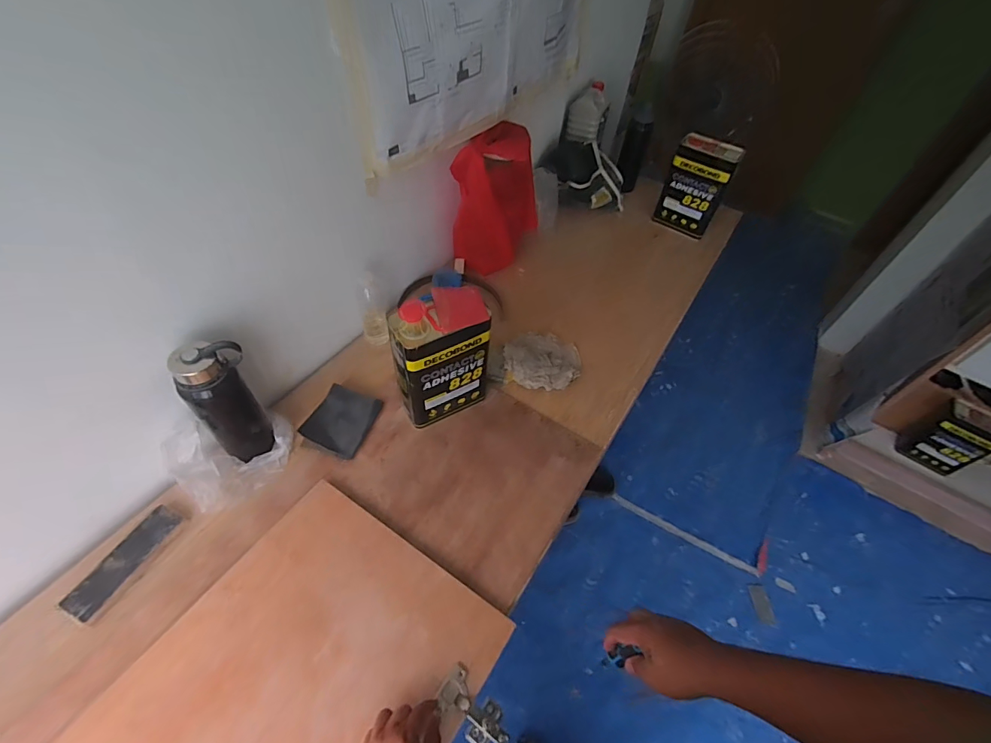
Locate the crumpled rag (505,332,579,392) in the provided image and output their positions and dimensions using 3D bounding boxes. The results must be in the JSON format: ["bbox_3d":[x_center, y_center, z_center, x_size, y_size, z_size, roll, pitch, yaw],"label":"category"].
[{"bbox_3d":[0.107,-0.025,1.028,0.177,0.041,0.166,4,52,-2],"label":"crumpled rag"}]

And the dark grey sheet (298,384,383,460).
[{"bbox_3d":[-0.299,0.097,0.879,0.106,0.034,0.131,14,50,12],"label":"dark grey sheet"}]

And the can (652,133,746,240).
[{"bbox_3d":[0.586,-0.530,1.328,0.178,0.265,0.080,33,57,20],"label":"can"}]

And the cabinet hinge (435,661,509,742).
[{"bbox_3d":[-0.028,0.458,0.604,0.107,0.020,0.052,41,59,19],"label":"cabinet hinge"}]

